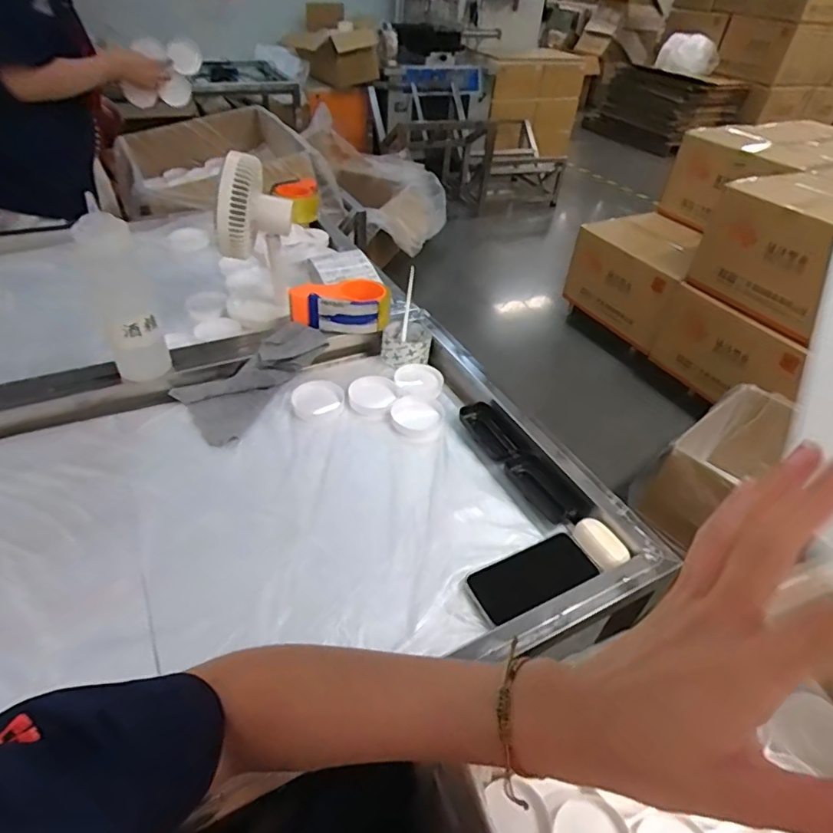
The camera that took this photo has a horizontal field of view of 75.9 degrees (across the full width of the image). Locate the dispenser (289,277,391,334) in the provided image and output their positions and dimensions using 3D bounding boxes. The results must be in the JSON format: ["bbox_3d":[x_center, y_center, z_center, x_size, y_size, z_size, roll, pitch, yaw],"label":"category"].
[{"bbox_3d":[-0.128,-0.191,0.907,0.166,0.060,0.091,1,41,-5],"label":"dispenser"}]

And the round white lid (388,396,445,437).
[{"bbox_3d":[0.002,-0.004,0.808,0.077,0.008,0.079,3,41,-3],"label":"round white lid"}]

